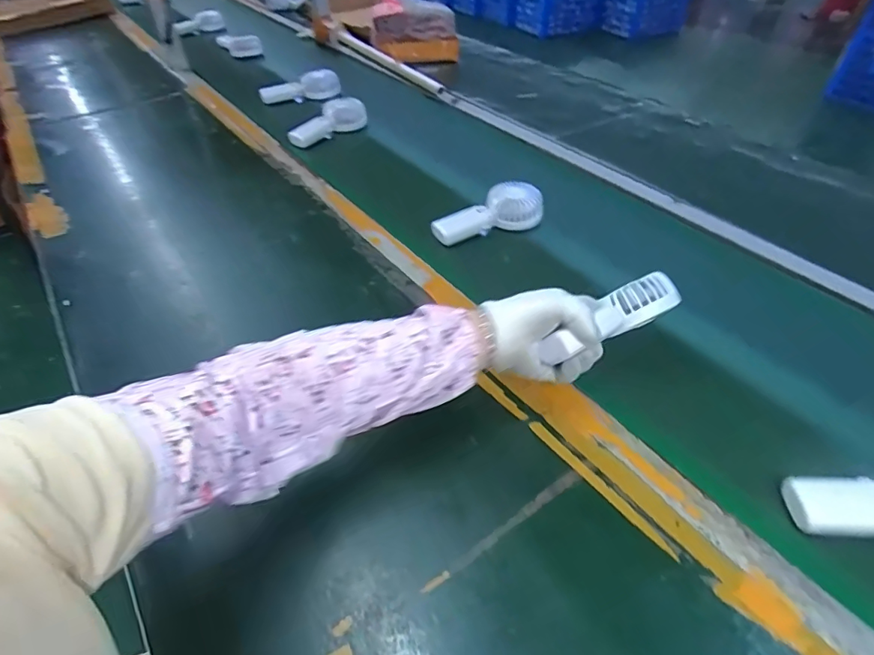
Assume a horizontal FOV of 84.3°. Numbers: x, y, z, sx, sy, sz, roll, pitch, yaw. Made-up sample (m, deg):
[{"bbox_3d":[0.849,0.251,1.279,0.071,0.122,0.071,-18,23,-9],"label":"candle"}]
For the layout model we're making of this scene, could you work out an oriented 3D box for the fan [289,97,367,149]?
[{"bbox_3d":[-0.234,-0.438,1.023,0.185,0.053,0.069,-32,54,-28],"label":"fan"}]

